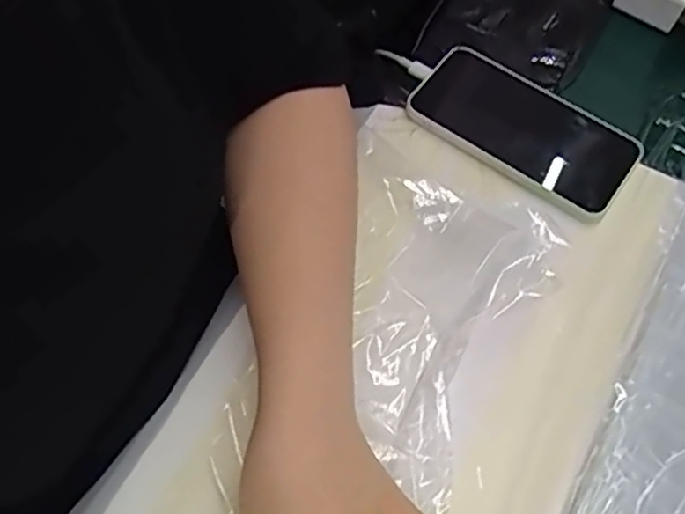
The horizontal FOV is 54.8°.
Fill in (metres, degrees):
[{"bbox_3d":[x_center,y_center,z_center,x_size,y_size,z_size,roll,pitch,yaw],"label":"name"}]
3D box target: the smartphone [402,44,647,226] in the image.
[{"bbox_3d":[0.131,-0.094,0.479,0.160,0.014,0.082,36,68,15],"label":"smartphone"}]

